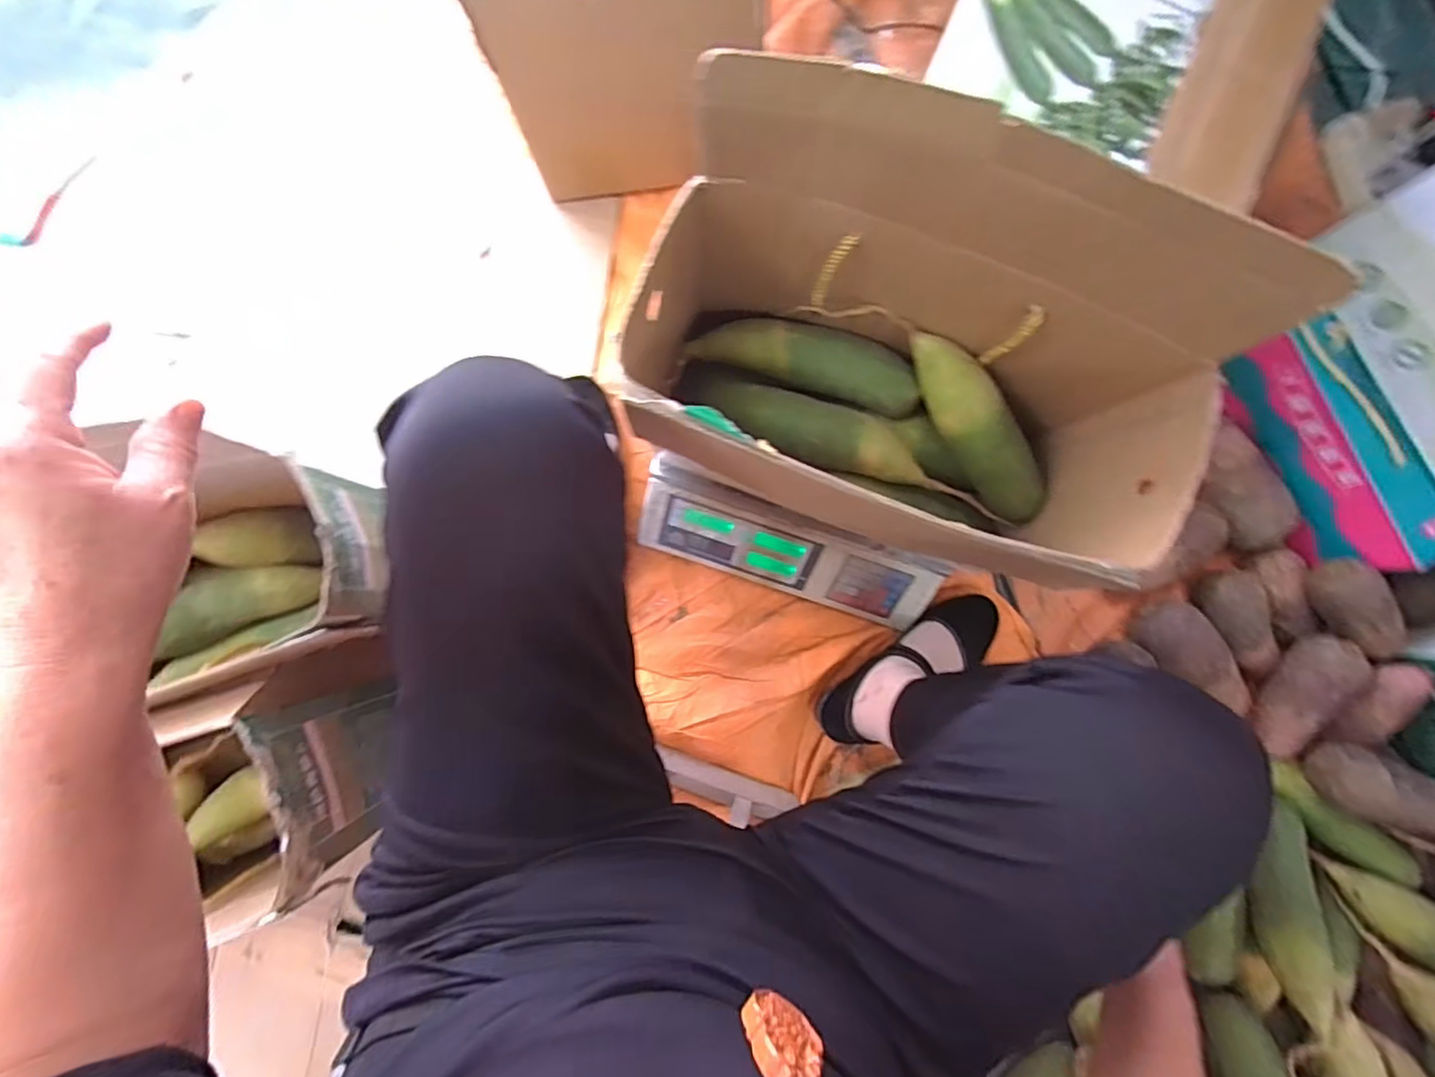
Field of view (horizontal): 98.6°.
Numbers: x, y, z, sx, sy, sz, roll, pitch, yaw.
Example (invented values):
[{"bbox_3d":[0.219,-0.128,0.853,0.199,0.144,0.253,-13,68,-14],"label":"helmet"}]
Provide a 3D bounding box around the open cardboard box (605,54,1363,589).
[{"bbox_3d":[0.132,-0.108,0.428,0.364,0.268,0.180,23,86,1],"label":"open cardboard box"}]

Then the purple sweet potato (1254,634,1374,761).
[{"bbox_3d":[0.644,0.175,0.676,0.060,0.051,0.142,22,103,1],"label":"purple sweet potato"}]

